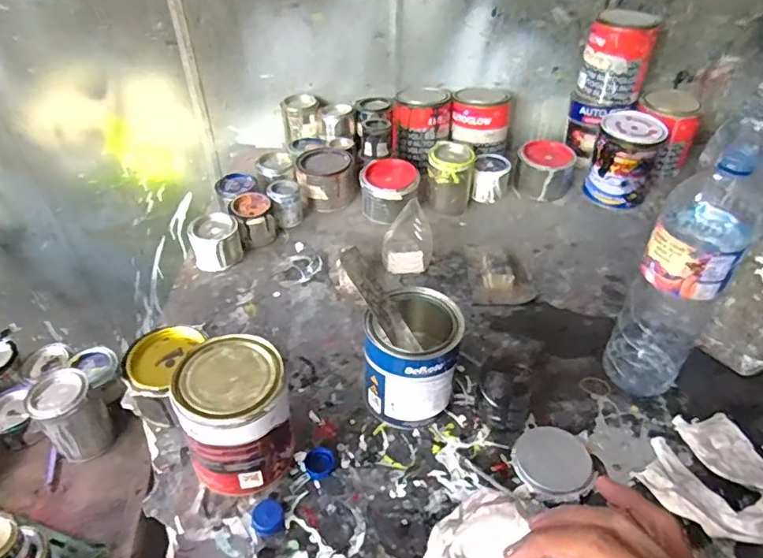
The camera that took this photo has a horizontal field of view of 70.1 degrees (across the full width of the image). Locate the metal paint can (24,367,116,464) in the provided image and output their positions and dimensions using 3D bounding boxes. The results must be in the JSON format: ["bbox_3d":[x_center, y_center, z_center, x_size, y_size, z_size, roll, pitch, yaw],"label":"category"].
[{"bbox_3d":[-0.399,0.174,0.701,0.068,0.117,0.071,0,42,0],"label":"metal paint can"}]

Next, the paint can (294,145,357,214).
[{"bbox_3d":[-0.098,-0.179,0.963,0.101,0.074,0.098,0,42,0],"label":"paint can"}]

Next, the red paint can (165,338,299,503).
[{"bbox_3d":[-0.146,0.145,0.564,0.098,0.141,0.099,0,42,0],"label":"red paint can"}]

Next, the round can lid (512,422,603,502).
[{"bbox_3d":[0.189,0.200,0.599,0.083,0.015,0.088,0,42,0],"label":"round can lid"}]

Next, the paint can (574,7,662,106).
[{"bbox_3d":[0.421,-0.397,0.968,0.113,0.134,0.110,18,45,19],"label":"paint can"}]

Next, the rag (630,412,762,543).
[{"bbox_3d":[0.358,0.206,0.575,0.141,0.037,0.131,-28,49,-28],"label":"rag"}]

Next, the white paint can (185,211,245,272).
[{"bbox_3d":[-0.252,-0.057,0.838,0.080,0.066,0.064,-13,44,-14],"label":"white paint can"}]

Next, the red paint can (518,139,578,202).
[{"bbox_3d":[0.299,-0.201,0.986,0.101,0.062,0.094,14,44,16],"label":"red paint can"}]

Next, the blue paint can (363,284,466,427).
[{"bbox_3d":[0.036,0.093,0.635,0.099,0.126,0.109,7,42,8],"label":"blue paint can"}]

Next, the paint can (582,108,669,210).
[{"bbox_3d":[0.423,-0.206,0.947,0.108,0.135,0.109,19,45,20],"label":"paint can"}]

